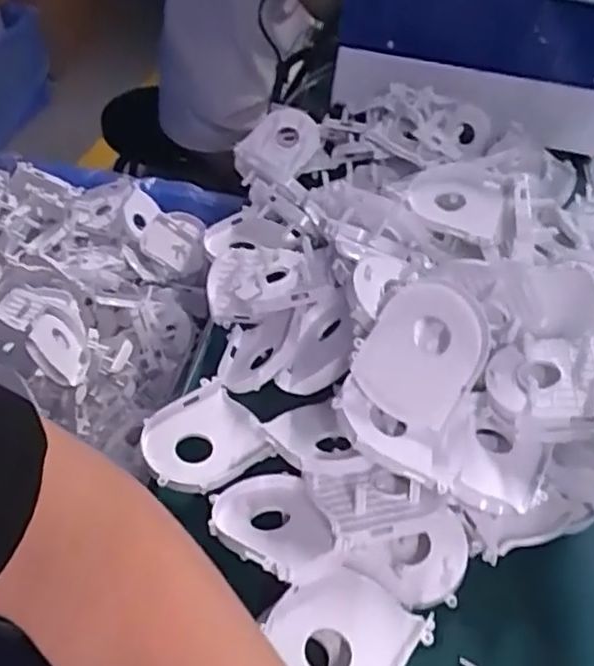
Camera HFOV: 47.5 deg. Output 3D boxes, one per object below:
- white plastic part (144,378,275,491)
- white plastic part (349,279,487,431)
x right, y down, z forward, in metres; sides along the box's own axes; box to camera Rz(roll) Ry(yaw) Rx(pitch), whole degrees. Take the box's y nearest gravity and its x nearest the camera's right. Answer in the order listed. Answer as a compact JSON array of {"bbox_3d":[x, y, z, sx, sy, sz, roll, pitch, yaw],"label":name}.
[{"bbox_3d":[-0.062,0.067,0.430,0.073,0.016,0.070,-21,47,-29],"label":"white plastic part"},{"bbox_3d":[0.072,0.009,0.384,0.064,0.018,0.082,35,85,7],"label":"white plastic part"}]

